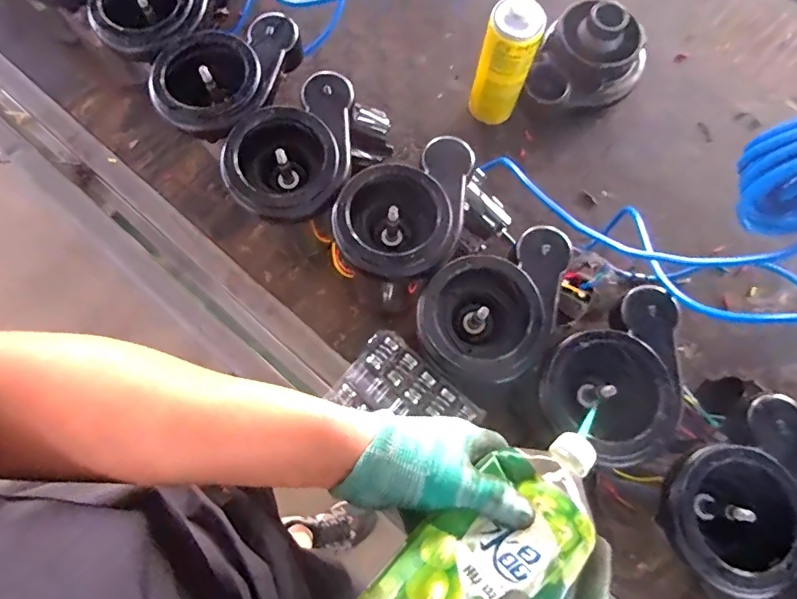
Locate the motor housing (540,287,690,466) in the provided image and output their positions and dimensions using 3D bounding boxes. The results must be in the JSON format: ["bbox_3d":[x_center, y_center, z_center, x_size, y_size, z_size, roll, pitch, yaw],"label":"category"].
[{"bbox_3d":[0.205,0.075,0.453,0.163,0.058,0.120,-35,76,-8],"label":"motor housing"}]

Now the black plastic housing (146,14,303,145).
[{"bbox_3d":[-0.184,-0.240,0.541,0.121,0.067,0.164,30,77,9],"label":"black plastic housing"}]

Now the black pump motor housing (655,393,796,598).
[{"bbox_3d":[0.303,0.168,0.443,0.115,0.080,0.168,38,79,11],"label":"black pump motor housing"}]

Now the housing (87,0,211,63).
[{"bbox_3d":[-0.264,-0.335,0.548,0.118,0.047,0.158,23,76,8],"label":"housing"}]

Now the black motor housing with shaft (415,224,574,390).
[{"bbox_3d":[0.095,0.004,0.469,0.112,0.052,0.166,42,79,12],"label":"black motor housing with shaft"}]

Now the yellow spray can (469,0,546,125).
[{"bbox_3d":[0.137,-0.299,0.638,0.069,0.174,0.065,18,76,6],"label":"yellow spray can"}]

